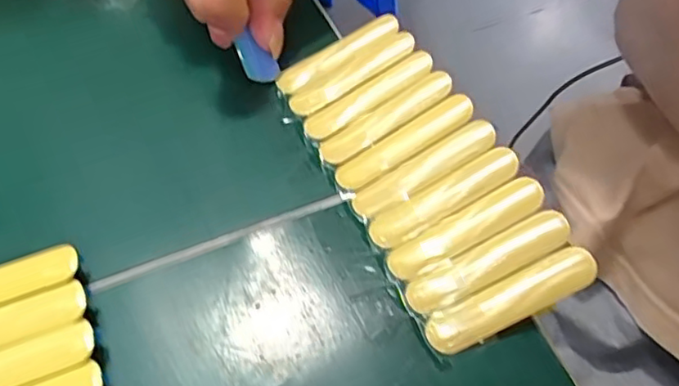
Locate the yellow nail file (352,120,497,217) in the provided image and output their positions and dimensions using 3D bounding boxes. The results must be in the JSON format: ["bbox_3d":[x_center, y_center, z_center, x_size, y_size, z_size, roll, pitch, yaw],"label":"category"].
[{"bbox_3d":[0.033,-0.010,0.241,0.061,0.004,0.015,-30,59,0],"label":"yellow nail file"}]

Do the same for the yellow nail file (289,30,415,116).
[{"bbox_3d":[0.005,-0.054,0.274,0.062,0.004,0.015,-31,60,-2],"label":"yellow nail file"}]

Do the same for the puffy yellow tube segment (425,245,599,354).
[{"bbox_3d":[0.059,0.037,0.211,0.061,0.004,0.015,-27,59,0],"label":"puffy yellow tube segment"}]

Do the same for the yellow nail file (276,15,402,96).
[{"bbox_3d":[-0.001,-0.065,0.283,0.062,0.004,0.014,-30,60,-3],"label":"yellow nail file"}]

